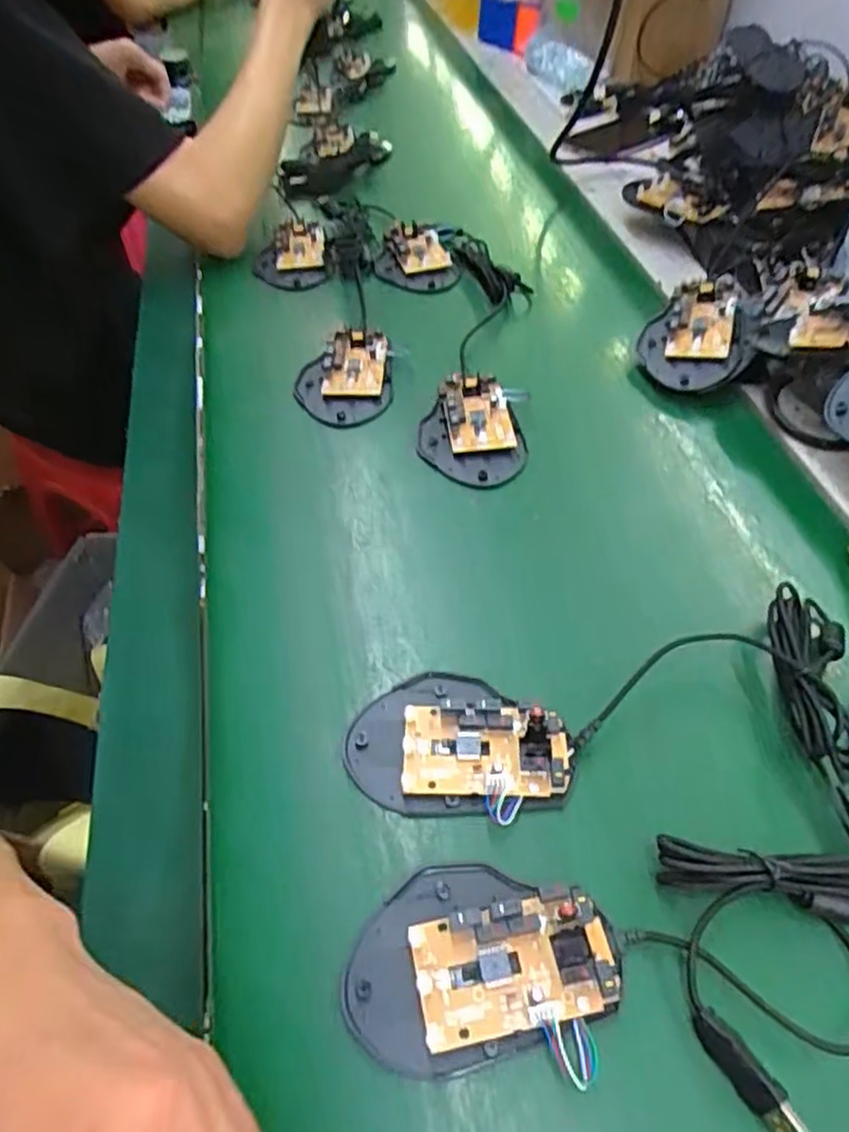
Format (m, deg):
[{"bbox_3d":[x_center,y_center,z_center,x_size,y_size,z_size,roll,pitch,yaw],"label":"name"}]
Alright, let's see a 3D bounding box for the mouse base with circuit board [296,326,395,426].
[{"bbox_3d":[-0.063,-0.150,0.541,0.074,0.018,0.108,-4,51,-2],"label":"mouse base with circuit board"}]

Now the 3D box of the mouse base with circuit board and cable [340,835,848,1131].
[{"bbox_3d":[0.079,0.156,0.277,0.212,0.025,0.087,4,51,4],"label":"mouse base with circuit board and cable"}]

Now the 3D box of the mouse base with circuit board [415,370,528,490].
[{"bbox_3d":[0.034,-0.097,0.492,0.073,0.019,0.100,4,51,5],"label":"mouse base with circuit board"}]

